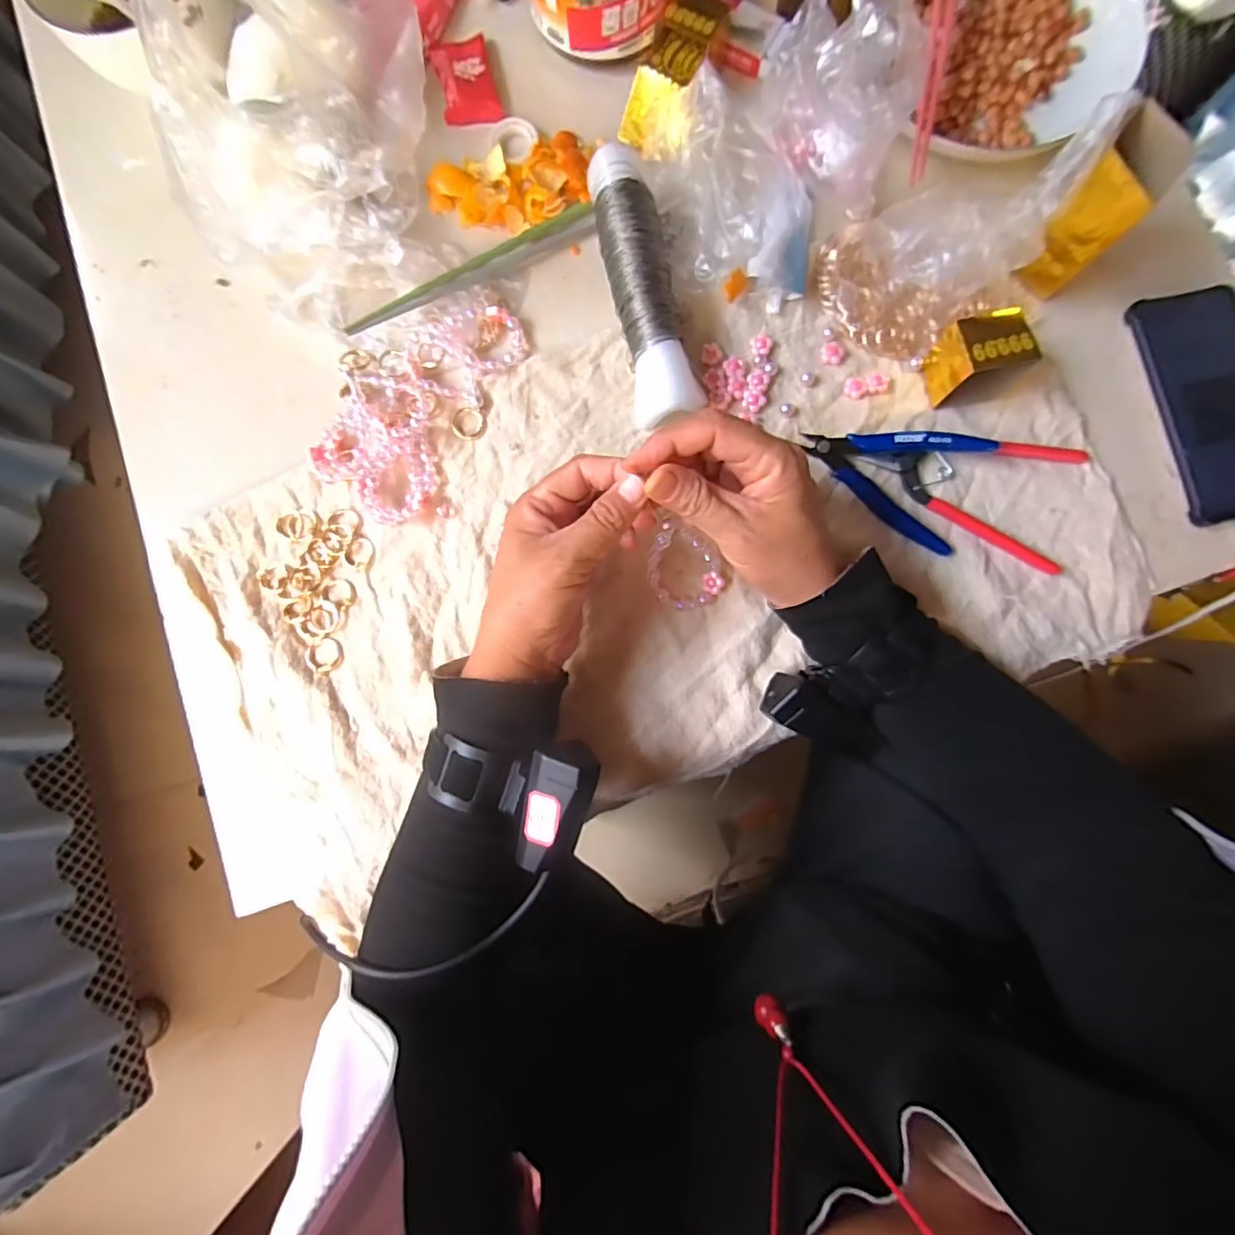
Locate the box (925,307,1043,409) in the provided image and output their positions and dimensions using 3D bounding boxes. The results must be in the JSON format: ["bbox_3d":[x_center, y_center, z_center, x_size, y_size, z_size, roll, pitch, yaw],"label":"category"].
[{"bbox_3d":[0.234,-0.172,0.353,0.044,0.047,0.041,-9,84,1],"label":"box"}]

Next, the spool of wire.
[{"bbox_3d":[0.019,-0.224,0.371,0.046,0.044,0.181,-12,83,1],"label":"spool of wire"}]

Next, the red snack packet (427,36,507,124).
[{"bbox_3d":[-0.115,-0.409,0.410,0.042,0.014,0.073,-14,83,1],"label":"red snack packet"}]

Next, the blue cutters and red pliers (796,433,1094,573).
[{"bbox_3d":[0.219,-0.083,0.359,0.181,0.024,0.083,5,84,3],"label":"blue cutters and red pliers"}]

